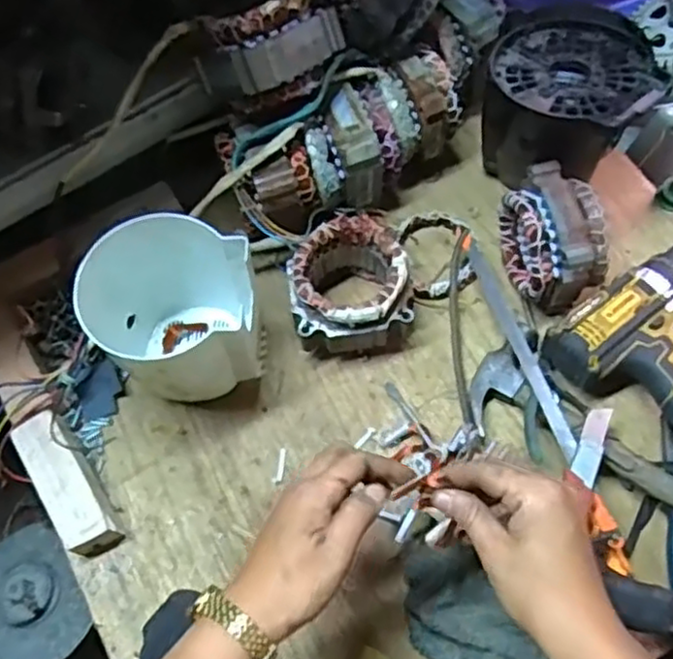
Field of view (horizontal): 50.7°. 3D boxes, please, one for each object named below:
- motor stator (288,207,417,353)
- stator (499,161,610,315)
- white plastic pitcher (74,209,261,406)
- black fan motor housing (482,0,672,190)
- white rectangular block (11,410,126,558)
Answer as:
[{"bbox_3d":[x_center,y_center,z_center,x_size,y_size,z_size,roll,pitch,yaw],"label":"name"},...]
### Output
[{"bbox_3d":[0.012,-0.039,0.644,0.103,0.076,0.112,-1,67,3],"label":"motor stator"},{"bbox_3d":[0.190,-0.078,0.629,0.065,0.097,0.105,-15,67,-3],"label":"stator"},{"bbox_3d":[-0.132,-0.005,0.607,0.122,0.149,0.121,-1,67,3],"label":"white plastic pitcher"},{"bbox_3d":[0.201,-0.203,0.652,0.129,0.135,0.137,-1,67,3],"label":"black fan motor housing"},{"bbox_3d":[-0.234,0.134,0.610,0.047,0.040,0.128,-34,69,-11],"label":"white rectangular block"}]

